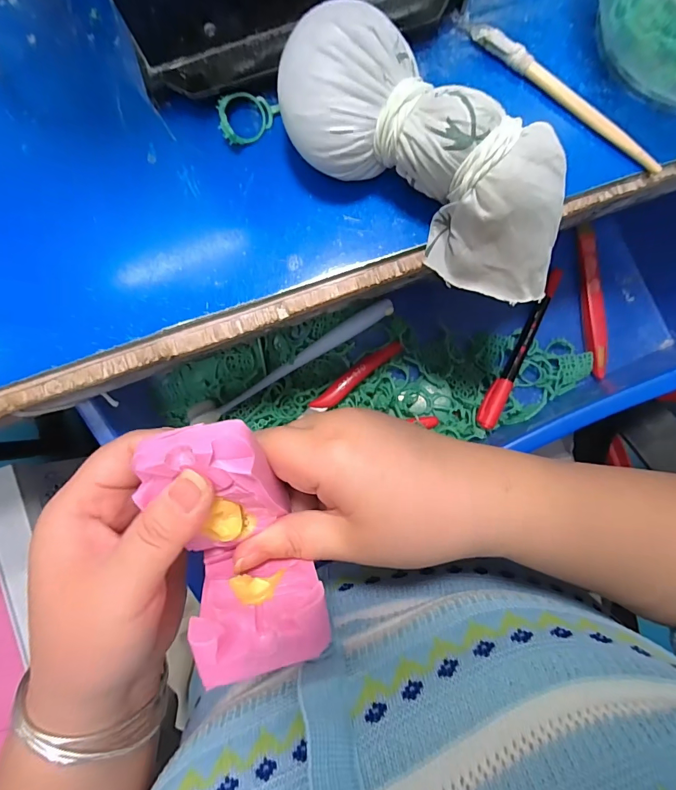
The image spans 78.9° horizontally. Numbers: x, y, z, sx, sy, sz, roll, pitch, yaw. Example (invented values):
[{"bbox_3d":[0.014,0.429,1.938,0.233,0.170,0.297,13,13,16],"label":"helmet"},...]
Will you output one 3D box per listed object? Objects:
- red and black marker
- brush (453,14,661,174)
[{"bbox_3d":[0.146,-0.038,0.329,0.015,0.010,0.140,27,87,2],"label":"red and black marker"},{"bbox_3d":[0.105,-0.147,0.198,0.121,0.009,0.010,38,89,2],"label":"brush"}]

